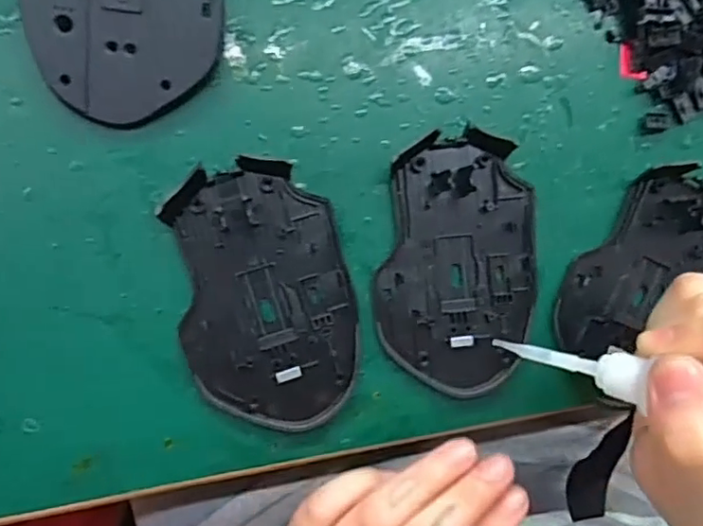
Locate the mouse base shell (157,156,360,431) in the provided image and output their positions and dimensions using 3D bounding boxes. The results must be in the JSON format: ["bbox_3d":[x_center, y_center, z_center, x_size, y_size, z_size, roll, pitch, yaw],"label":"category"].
[{"bbox_3d":[-0.036,0.016,0.249,0.072,0.010,0.112,-13,94,-7],"label":"mouse base shell"}]

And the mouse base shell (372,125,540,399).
[{"bbox_3d":[0.050,0.002,0.262,0.072,0.008,0.113,6,91,-8],"label":"mouse base shell"}]

